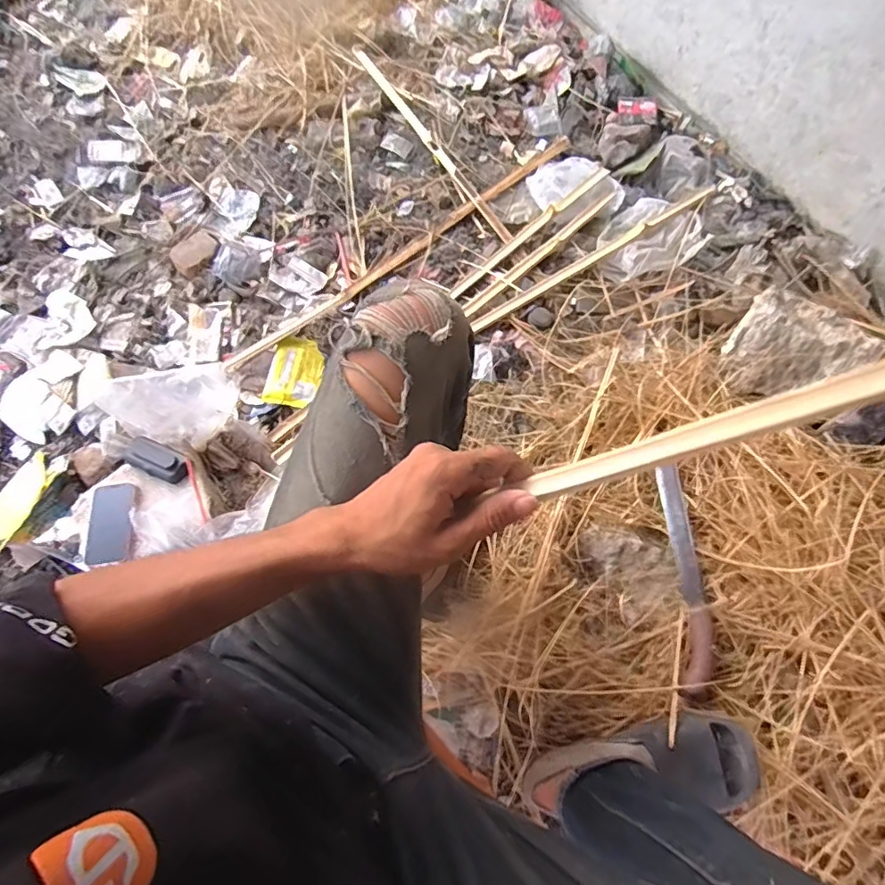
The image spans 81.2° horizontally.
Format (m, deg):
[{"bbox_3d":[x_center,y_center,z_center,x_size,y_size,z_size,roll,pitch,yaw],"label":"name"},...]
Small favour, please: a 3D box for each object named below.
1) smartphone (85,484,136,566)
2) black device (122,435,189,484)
[{"bbox_3d":[-0.554,0.135,0.862,0.060,0.004,0.141,9,104,-25],"label":"smartphone"},{"bbox_3d":[-0.465,0.029,0.845,0.113,0.026,0.051,23,69,9],"label":"black device"}]

